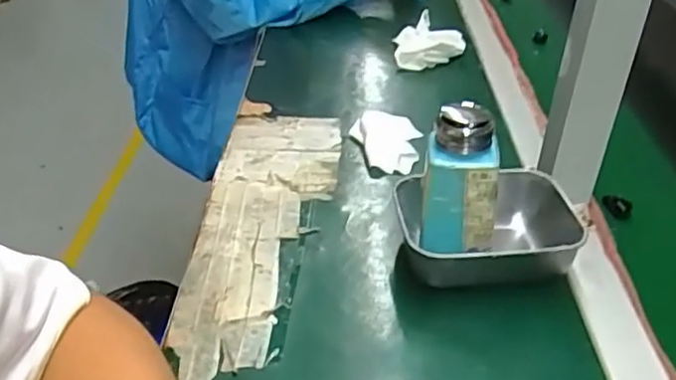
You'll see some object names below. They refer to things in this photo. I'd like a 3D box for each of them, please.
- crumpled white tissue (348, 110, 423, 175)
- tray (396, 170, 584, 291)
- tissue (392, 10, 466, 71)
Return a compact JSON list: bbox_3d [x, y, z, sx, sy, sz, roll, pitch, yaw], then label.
[{"bbox_3d":[0.049,-0.052,0.655,0.068,0.019,0.097,1,35,1],"label":"crumpled white tissue"},{"bbox_3d":[0.120,0.036,0.501,0.144,0.053,0.105,-4,35,-6],"label":"tray"},{"bbox_3d":[0.118,-0.192,0.846,0.094,0.044,0.083,10,36,13],"label":"tissue"}]

